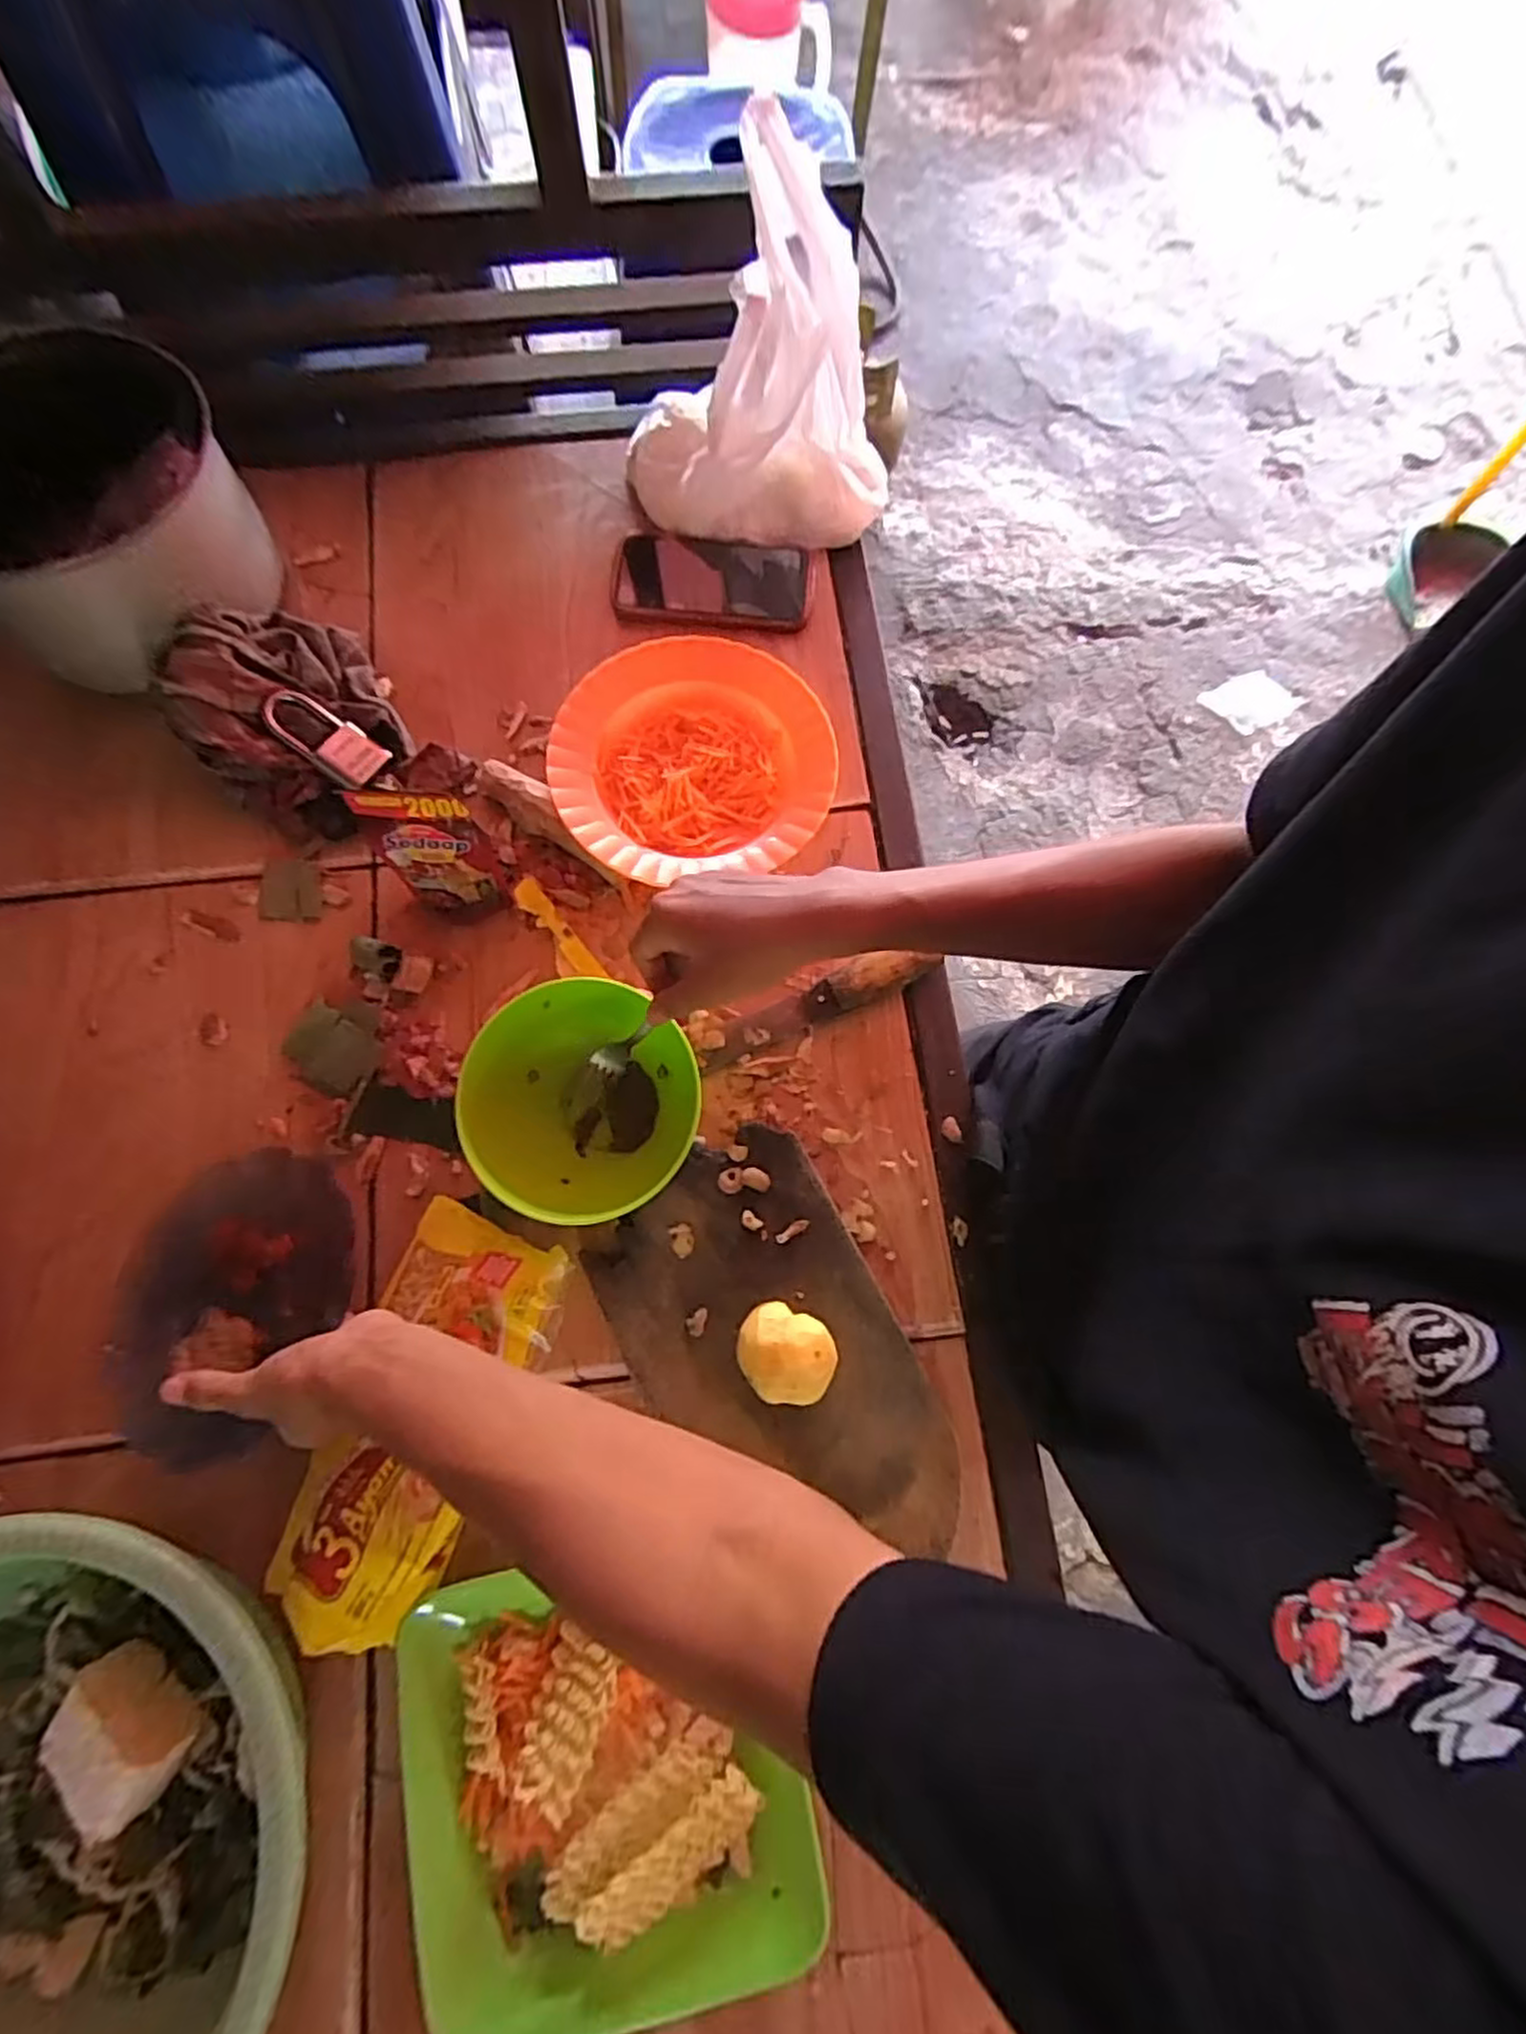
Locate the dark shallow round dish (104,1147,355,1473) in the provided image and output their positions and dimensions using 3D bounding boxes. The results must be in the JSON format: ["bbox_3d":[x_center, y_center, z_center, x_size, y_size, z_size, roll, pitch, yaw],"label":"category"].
[{"bbox_3d":[-0.350,0.183,0.498,0.158,0.048,0.180,-27,77,-6],"label":"dark shallow round dish"}]

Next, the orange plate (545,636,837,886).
[{"bbox_3d":[-0.054,-0.203,0.604,0.214,0.037,0.202,0,75,1],"label":"orange plate"}]

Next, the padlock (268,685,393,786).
[{"bbox_3d":[-0.341,-0.218,0.597,0.087,0.016,0.044,34,70,-12],"label":"padlock"}]

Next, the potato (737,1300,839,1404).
[{"bbox_3d":[0.014,0.213,0.483,0.062,0.044,0.057,1,75,-3],"label":"potato"}]

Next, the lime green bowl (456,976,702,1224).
[{"bbox_3d":[-0.125,0.057,0.513,0.156,0.069,0.149,1,75,-3],"label":"lime green bowl"}]

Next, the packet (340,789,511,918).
[{"bbox_3d":[-0.231,-0.115,0.549,0.080,0.117,0.015,-4,50,7],"label":"packet"}]

